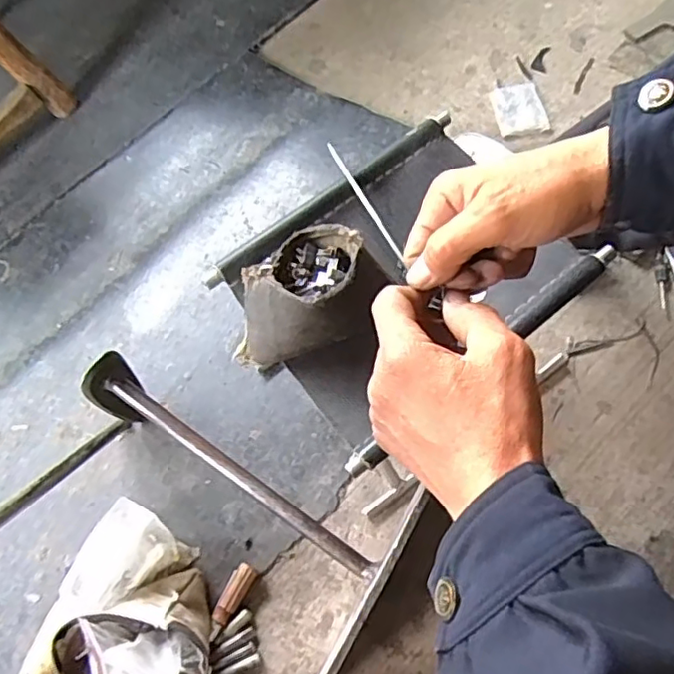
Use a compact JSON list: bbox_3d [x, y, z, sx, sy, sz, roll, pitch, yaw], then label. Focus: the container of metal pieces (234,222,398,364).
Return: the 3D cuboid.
[{"bbox_3d":[-0.021,-0.041,0.528,0.114,0.078,0.128,13,67,13],"label":"container of metal pieces"}]

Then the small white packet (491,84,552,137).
[{"bbox_3d":[0.274,-0.344,0.923,0.074,0.006,0.094,-6,65,0],"label":"small white packet"}]

